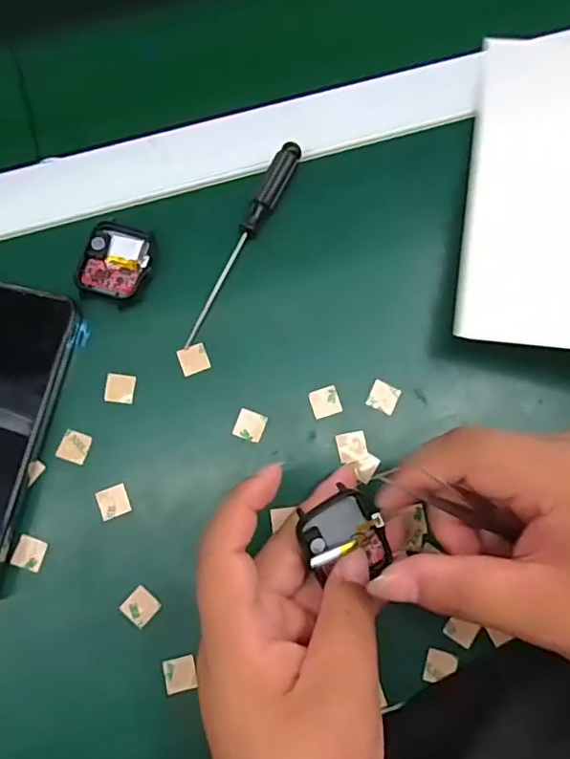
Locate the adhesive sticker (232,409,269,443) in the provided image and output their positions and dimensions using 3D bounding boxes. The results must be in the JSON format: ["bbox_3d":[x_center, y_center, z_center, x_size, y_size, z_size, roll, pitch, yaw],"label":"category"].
[{"bbox_3d":[-0.019,0.025,0.298,0.015,0.004,0.015,20,81,0],"label":"adhesive sticker"}]

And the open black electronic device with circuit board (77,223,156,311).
[{"bbox_3d":[-0.094,-0.065,0.309,0.038,0.007,0.045,11,78,3],"label":"open black electronic device with circuit board"}]

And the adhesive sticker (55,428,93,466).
[{"bbox_3d":[-0.113,0.036,0.294,0.015,0.004,0.016,17,78,4],"label":"adhesive sticker"}]

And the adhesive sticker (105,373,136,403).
[{"bbox_3d":[-0.090,0.005,0.301,0.015,0.004,0.015,7,81,-6],"label":"adhesive sticker"}]

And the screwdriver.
[{"bbox_3d":[-0.023,-0.077,0.310,0.012,0.008,0.131,25,79,5],"label":"screwdriver"}]

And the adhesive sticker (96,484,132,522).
[{"bbox_3d":[-0.090,0.065,0.290,0.015,0.004,0.016,-19,80,-12],"label":"adhesive sticker"}]

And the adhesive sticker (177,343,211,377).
[{"bbox_3d":[-0.050,-0.011,0.305,0.016,0.004,0.015,-19,82,-7],"label":"adhesive sticker"}]

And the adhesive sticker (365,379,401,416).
[{"bbox_3d":[0.054,0.010,0.302,0.015,0.004,0.015,26,79,6],"label":"adhesive sticker"}]

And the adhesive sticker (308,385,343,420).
[{"bbox_3d":[0.022,0.012,0.302,0.016,0.004,0.016,-18,77,-4],"label":"adhesive sticker"}]

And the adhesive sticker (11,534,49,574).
[{"bbox_3d":[-0.132,0.090,0.285,0.015,0.004,0.016,20,79,-9],"label":"adhesive sticker"}]

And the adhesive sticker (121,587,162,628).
[{"bbox_3d":[-0.073,0.115,0.280,0.016,0.004,0.016,44,73,0],"label":"adhesive sticker"}]

